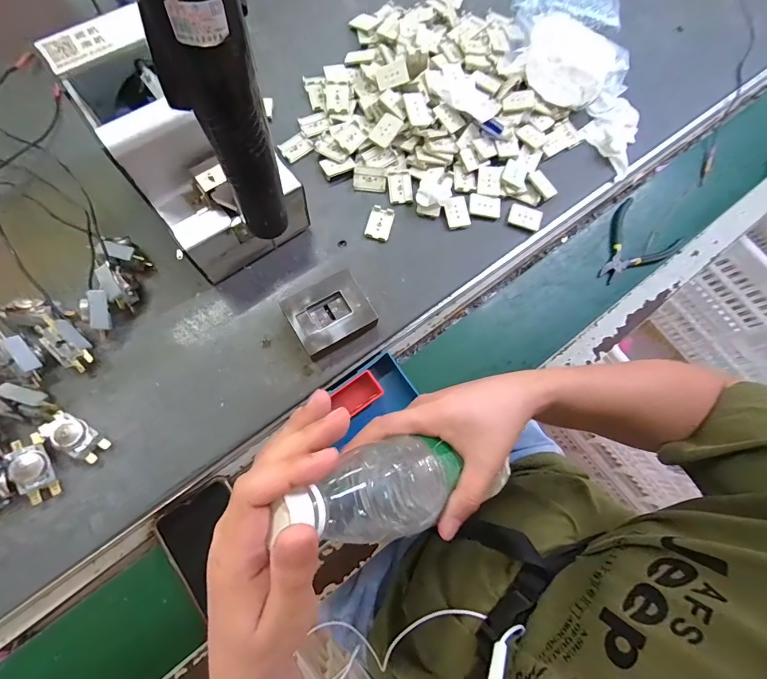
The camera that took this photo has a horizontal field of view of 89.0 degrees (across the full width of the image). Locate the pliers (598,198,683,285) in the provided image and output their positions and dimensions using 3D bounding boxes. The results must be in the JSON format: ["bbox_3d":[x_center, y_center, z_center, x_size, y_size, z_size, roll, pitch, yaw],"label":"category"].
[{"bbox_3d":[0.333,-0.121,0.518,0.095,0.010,0.125,40,75,4],"label":"pliers"}]

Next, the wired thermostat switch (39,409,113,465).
[{"bbox_3d":[-0.283,0.087,0.358,0.057,0.027,0.026,35,75,2],"label":"wired thermostat switch"}]

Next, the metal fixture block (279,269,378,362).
[{"bbox_3d":[-0.056,-0.027,0.411,0.079,0.025,0.065,-30,82,-13],"label":"metal fixture block"}]

